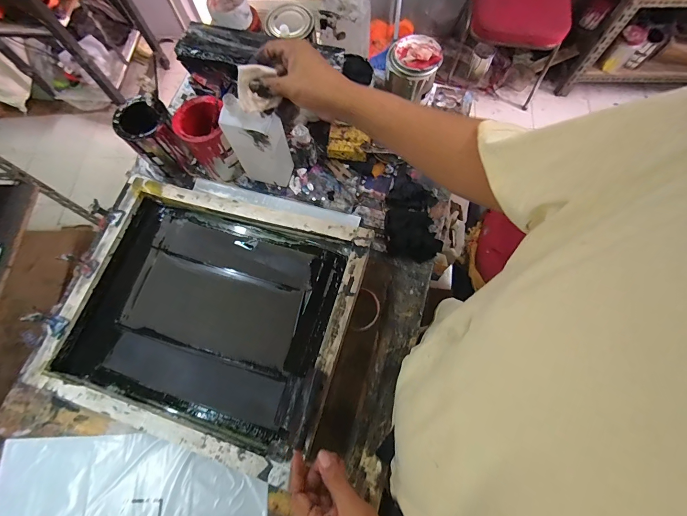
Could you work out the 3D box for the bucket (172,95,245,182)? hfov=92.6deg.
[{"bbox_3d":[-0.282,-0.251,0.713,0.104,0.150,0.113,-17,72,-3],"label":"bucket"}]

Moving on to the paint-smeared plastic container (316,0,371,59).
[{"bbox_3d":[-0.003,-0.478,0.667,0.110,0.117,0.031,9,73,5],"label":"paint-smeared plastic container"}]

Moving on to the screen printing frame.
[{"bbox_3d":[-0.267,0.083,0.645,0.559,0.081,0.492,15,75,11],"label":"screen printing frame"}]

